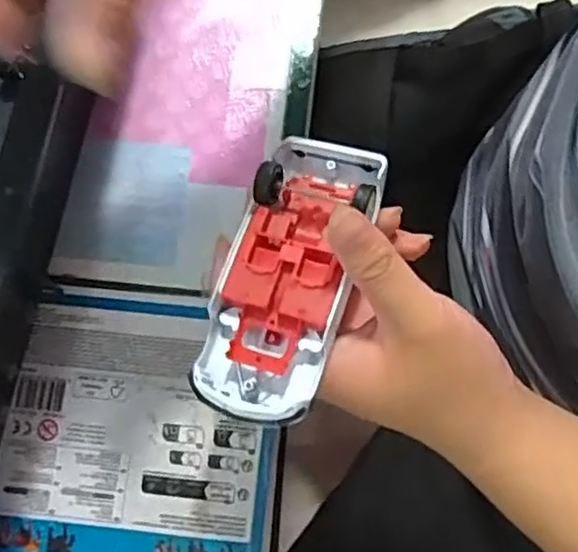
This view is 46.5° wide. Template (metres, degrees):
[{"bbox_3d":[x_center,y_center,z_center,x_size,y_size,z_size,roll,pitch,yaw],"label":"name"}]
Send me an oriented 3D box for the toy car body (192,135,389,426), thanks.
[{"bbox_3d":[0.000,-0.003,0.294,0.055,0.030,0.133,16,70,3],"label":"toy car body"}]

